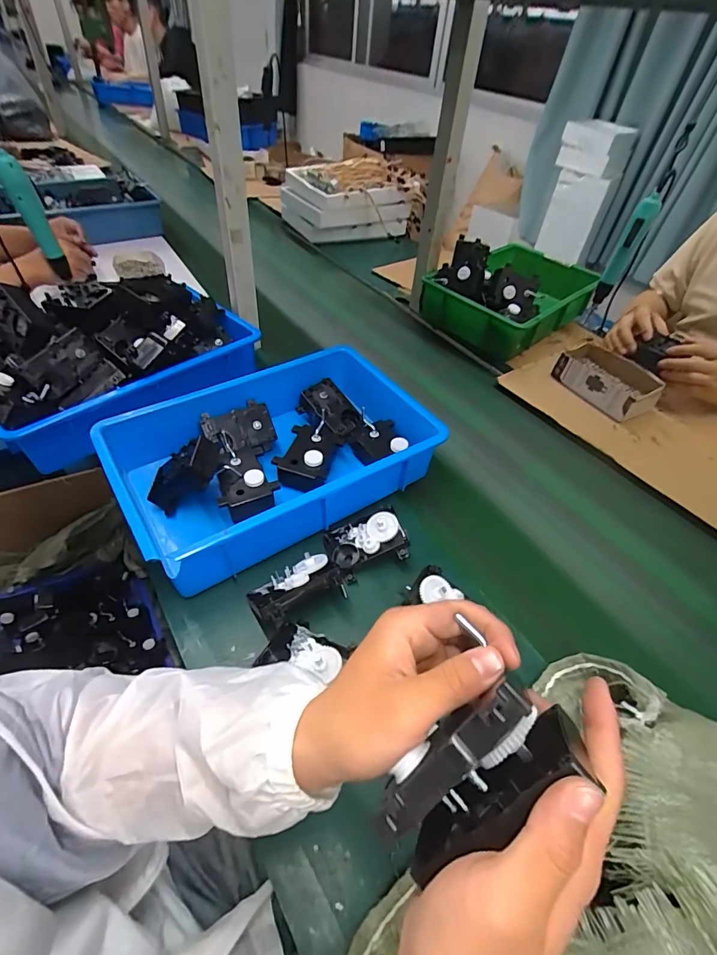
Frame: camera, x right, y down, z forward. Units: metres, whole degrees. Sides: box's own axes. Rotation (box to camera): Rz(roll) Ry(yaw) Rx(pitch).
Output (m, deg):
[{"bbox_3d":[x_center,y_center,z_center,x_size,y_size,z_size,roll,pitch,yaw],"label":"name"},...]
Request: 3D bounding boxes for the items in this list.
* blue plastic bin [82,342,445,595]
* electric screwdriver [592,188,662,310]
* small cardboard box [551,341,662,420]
[{"bbox_3d":[-0.118,-0.036,0.630,0.418,0.111,0.272,-22,53,-25],"label":"blue plastic bin"},{"bbox_3d":[0.517,-0.433,0.843,0.040,0.205,0.061,28,49,19],"label":"electric screwdriver"},{"bbox_3d":[0.481,-0.189,0.843,0.117,0.059,0.184,-24,54,-27],"label":"small cardboard box"}]

